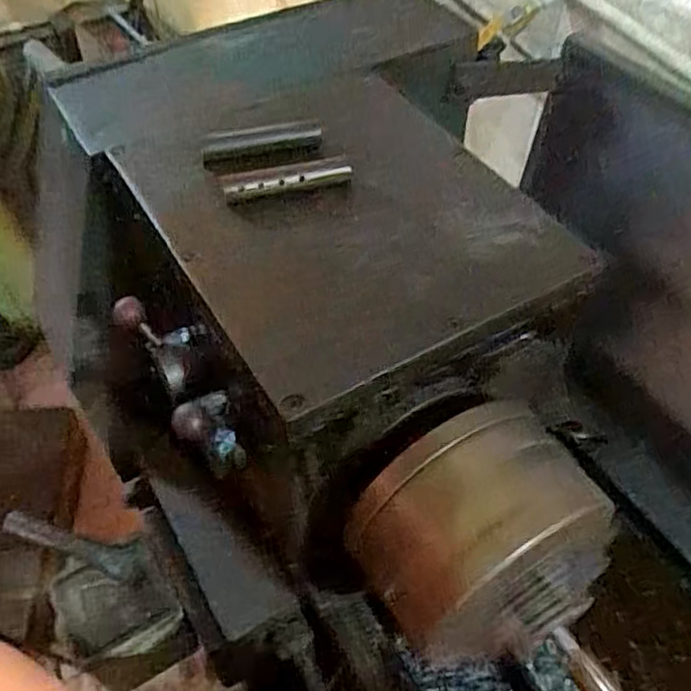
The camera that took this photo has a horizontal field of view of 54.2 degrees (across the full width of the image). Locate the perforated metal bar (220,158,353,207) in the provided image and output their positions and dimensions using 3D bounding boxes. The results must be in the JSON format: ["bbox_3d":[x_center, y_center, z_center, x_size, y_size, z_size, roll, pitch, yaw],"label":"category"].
[{"bbox_3d":[-0.034,-0.098,0.400,0.076,0.012,0.015,-13,52,-12],"label":"perforated metal bar"}]

